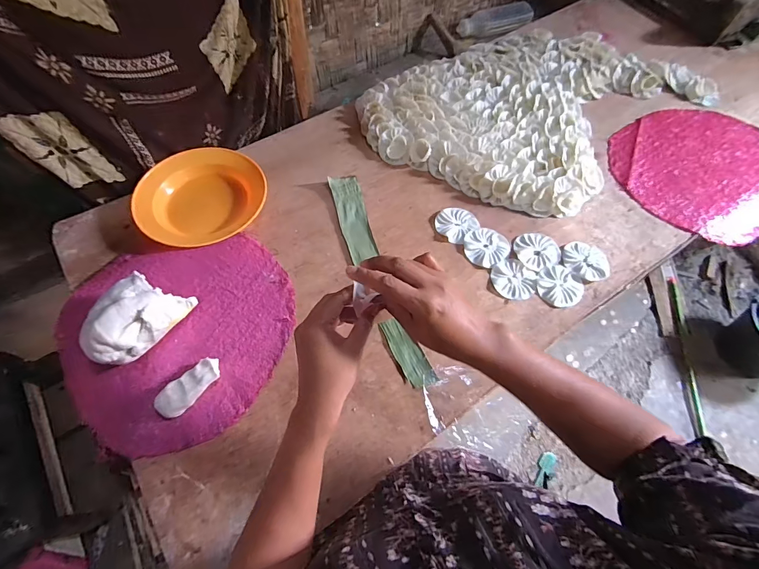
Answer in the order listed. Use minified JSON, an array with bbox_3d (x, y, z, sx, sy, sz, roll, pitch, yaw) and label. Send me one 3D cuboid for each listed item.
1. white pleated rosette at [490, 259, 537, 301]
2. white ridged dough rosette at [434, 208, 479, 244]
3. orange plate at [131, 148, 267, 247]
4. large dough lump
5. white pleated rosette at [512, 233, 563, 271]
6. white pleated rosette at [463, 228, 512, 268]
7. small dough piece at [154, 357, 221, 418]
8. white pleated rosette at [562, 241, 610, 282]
[{"bbox_3d":[0.228,-0.007,0.634,0.065,0.004,0.075,-26,70,-13],"label":"white pleated rosette"},{"bbox_3d":[0.142,-0.114,0.683,0.071,0.006,0.073,41,71,14],"label":"white ridged dough rosette"},{"bbox_3d":[-0.311,-0.159,0.663,0.208,0.039,0.202,0,64,-1],"label":"orange plate"},{"bbox_3d":[-0.345,0.052,0.525,0.089,0.086,0.132,25,66,11],"label":"large dough lump"},{"bbox_3d":[0.283,-0.061,0.658,0.078,0.004,0.073,1,67,-3],"label":"white pleated rosette"},{"bbox_3d":[0.192,-0.069,0.662,0.079,0.005,0.075,1,67,-3],"label":"white pleated rosette"},{"bbox_3d":[-0.261,0.141,0.510,0.038,0.030,0.090,40,70,16],"label":"small dough piece"},{"bbox_3d":[0.365,-0.042,0.650,0.073,0.006,0.079,0,64,-1],"label":"white pleated rosette"}]

